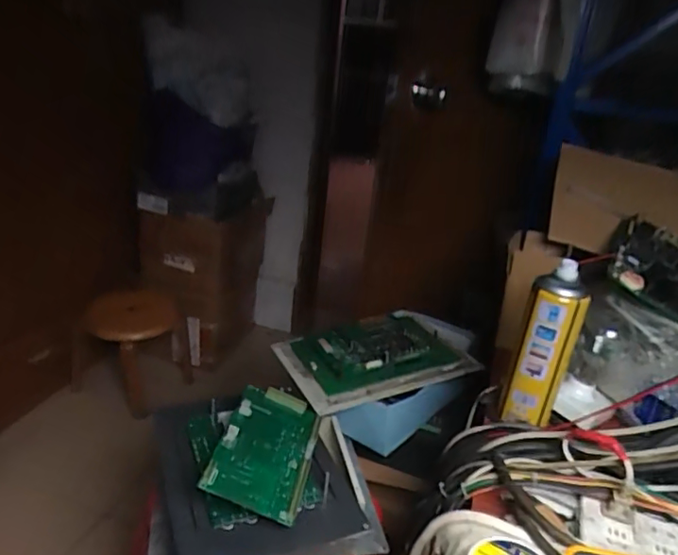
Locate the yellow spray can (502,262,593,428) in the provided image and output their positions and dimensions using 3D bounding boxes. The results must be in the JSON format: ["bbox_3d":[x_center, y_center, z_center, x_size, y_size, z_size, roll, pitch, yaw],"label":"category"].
[{"bbox_3d":[0.251,0.082,0.669,0.062,0.204,0.050,17,26,24],"label":"yellow spray can"}]

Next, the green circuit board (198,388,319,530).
[{"bbox_3d":[-0.093,0.223,0.723,0.120,0.016,0.200,26,29,-3],"label":"green circuit board"}]

